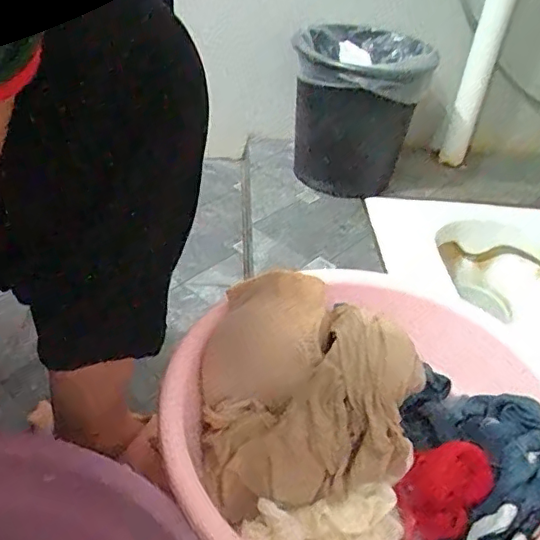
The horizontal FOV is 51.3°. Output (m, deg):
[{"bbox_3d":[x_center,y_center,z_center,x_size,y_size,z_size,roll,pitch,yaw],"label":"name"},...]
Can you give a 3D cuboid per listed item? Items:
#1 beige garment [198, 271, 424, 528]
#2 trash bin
[{"bbox_3d":[0.030,0.098,0.489,0.170,0.117,0.168,-1,39,-9],"label":"beige garment"},{"bbox_3d":[0.141,-0.272,0.968,0.202,0.213,0.208,4,39,-3],"label":"trash bin"}]

